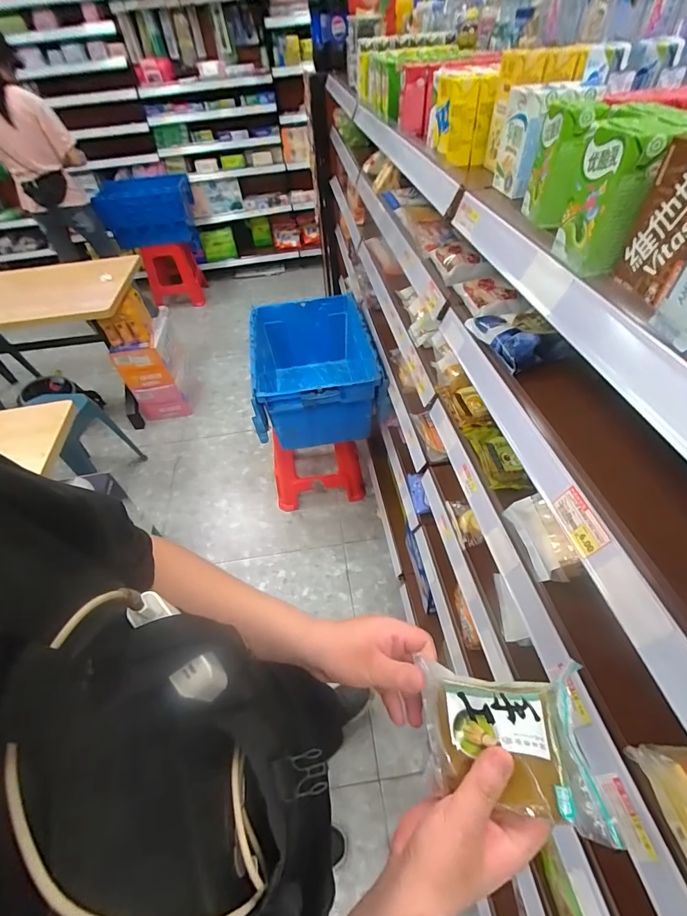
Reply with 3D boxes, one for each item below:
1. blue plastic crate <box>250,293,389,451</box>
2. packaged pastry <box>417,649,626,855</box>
[{"bbox_3d":[-0.110,-0.359,1.635,0.454,0.327,0.695,-8,48,-1],"label":"blue plastic crate"},{"bbox_3d":[0.134,0.237,0.337,0.130,0.036,0.106,-14,78,27],"label":"packaged pastry"}]

